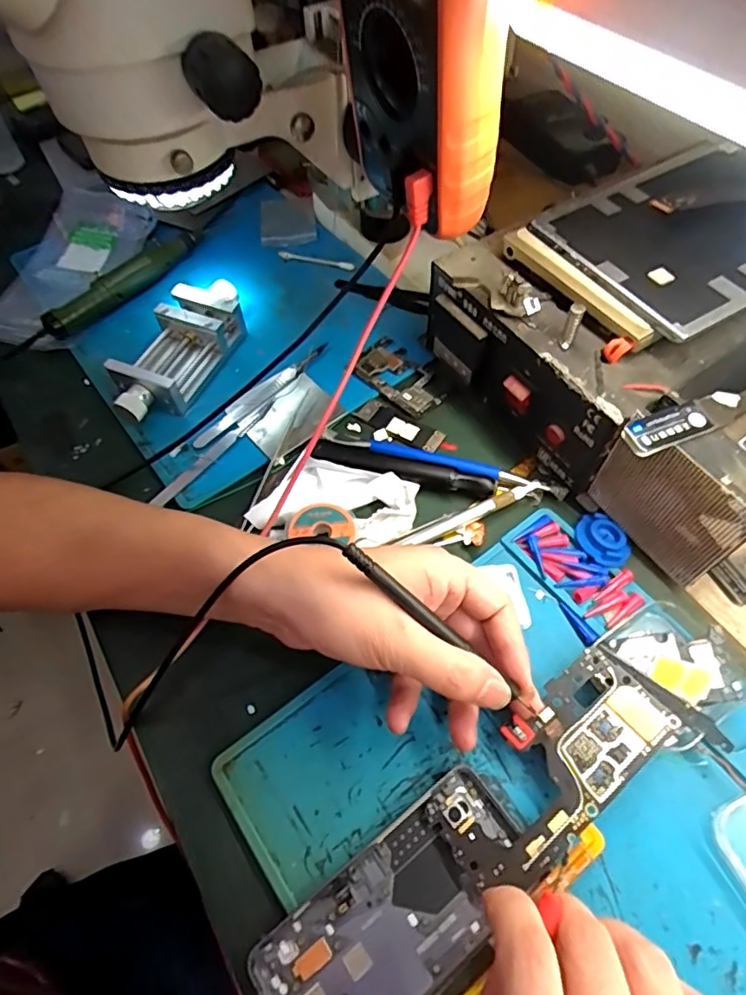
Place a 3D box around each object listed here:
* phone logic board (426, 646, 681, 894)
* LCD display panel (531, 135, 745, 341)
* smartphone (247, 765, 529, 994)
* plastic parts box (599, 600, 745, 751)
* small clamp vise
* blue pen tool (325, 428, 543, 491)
[{"bbox_3d":[0.087,0.133,0.272,0.122,0.008,0.054,-40,58,-12],"label":"phone logic board"},{"bbox_3d":[0.203,-0.168,0.344,0.171,0.006,0.125,-28,62,-14],"label":"LCD display panel"},{"bbox_3d":[0.013,0.184,0.248,0.125,0.016,0.061,-35,63,-18],"label":"smartphone"},{"bbox_3d":[0.158,0.089,0.296,0.056,0.023,0.062,-29,61,-14],"label":"plastic parts box"},{"bbox_3d":[-0.148,-0.116,0.433,0.055,0.036,0.136,20,61,15],"label":"small clamp vise"},{"bbox_3d":[0.039,-0.028,0.381,0.151,0.008,0.017,16,60,13],"label":"blue pen tool"}]

